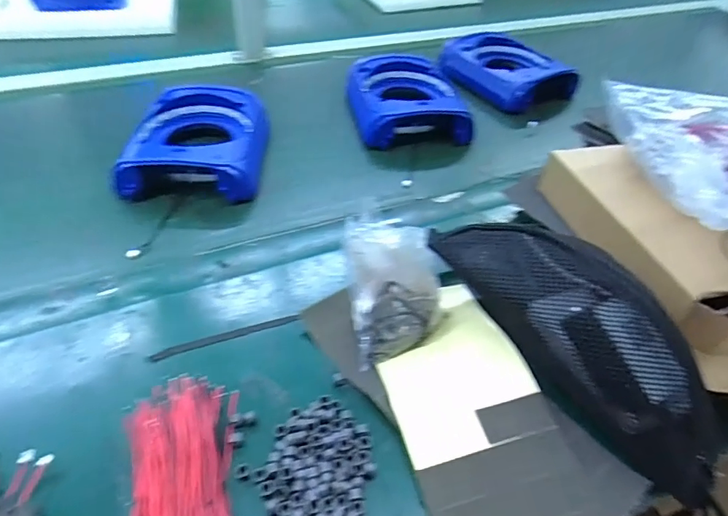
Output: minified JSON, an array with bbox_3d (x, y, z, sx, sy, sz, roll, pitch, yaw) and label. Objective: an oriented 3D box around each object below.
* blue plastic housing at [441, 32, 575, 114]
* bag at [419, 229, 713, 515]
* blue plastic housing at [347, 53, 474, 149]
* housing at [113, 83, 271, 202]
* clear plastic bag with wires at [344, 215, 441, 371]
[{"bbox_3d":[0.241,-0.338,0.863,0.135,0.063,0.234,-29,53,-29],"label":"blue plastic housing"},{"bbox_3d":[0.188,0.065,0.424,0.067,0.114,0.283,-25,51,-26],"label":"bag"},{"bbox_3d":[0.066,-0.258,0.786,0.164,0.070,0.204,-7,45,-10],"label":"blue plastic housing"},{"bbox_3d":[-0.226,-0.163,0.671,0.169,0.064,0.213,2,44,-2],"label":"housing"},{"bbox_3d":[0.031,0.031,0.445,0.083,0.106,0.088,-7,45,-11],"label":"clear plastic bag with wires"}]

